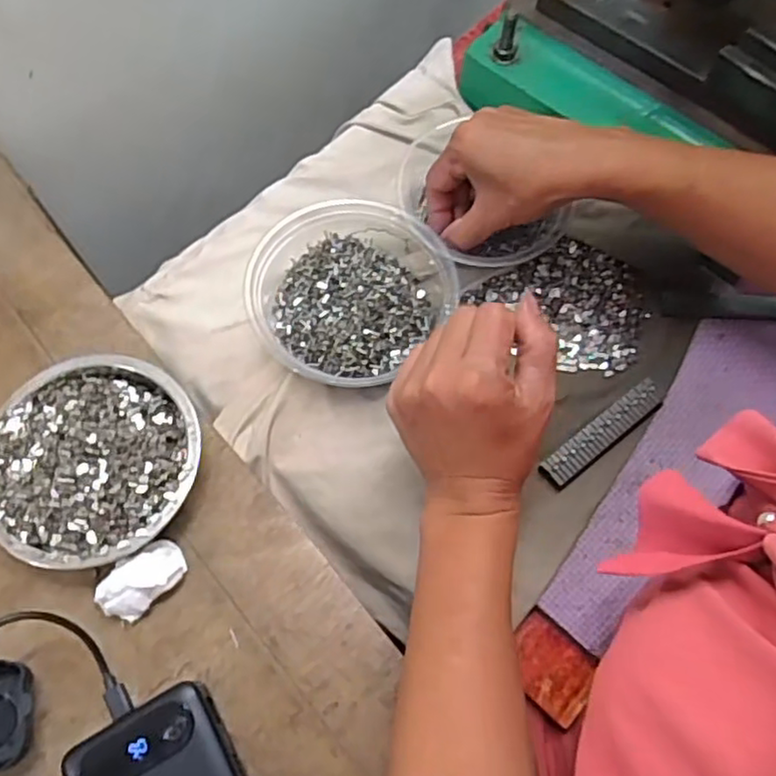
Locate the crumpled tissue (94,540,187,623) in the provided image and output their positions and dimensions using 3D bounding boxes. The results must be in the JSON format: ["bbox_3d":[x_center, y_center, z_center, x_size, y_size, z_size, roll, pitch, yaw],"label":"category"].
[{"bbox_3d":[-0.135,0.106,0.369,0.047,0.019,0.027,-37,72,-14],"label":"crumpled tissue"}]

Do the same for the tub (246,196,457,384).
[{"bbox_3d":[-0.024,-0.062,0.454,0.125,0.049,0.139,35,72,13],"label":"tub"}]

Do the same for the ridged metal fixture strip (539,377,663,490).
[{"bbox_3d":[0.139,0.028,0.433,0.099,0.007,0.021,-36,72,-14],"label":"ridged metal fixture strip"}]

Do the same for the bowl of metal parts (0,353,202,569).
[{"bbox_3d":[-0.170,0.042,0.391,0.118,0.033,0.119,0,67,0],"label":"bowl of metal parts"}]

